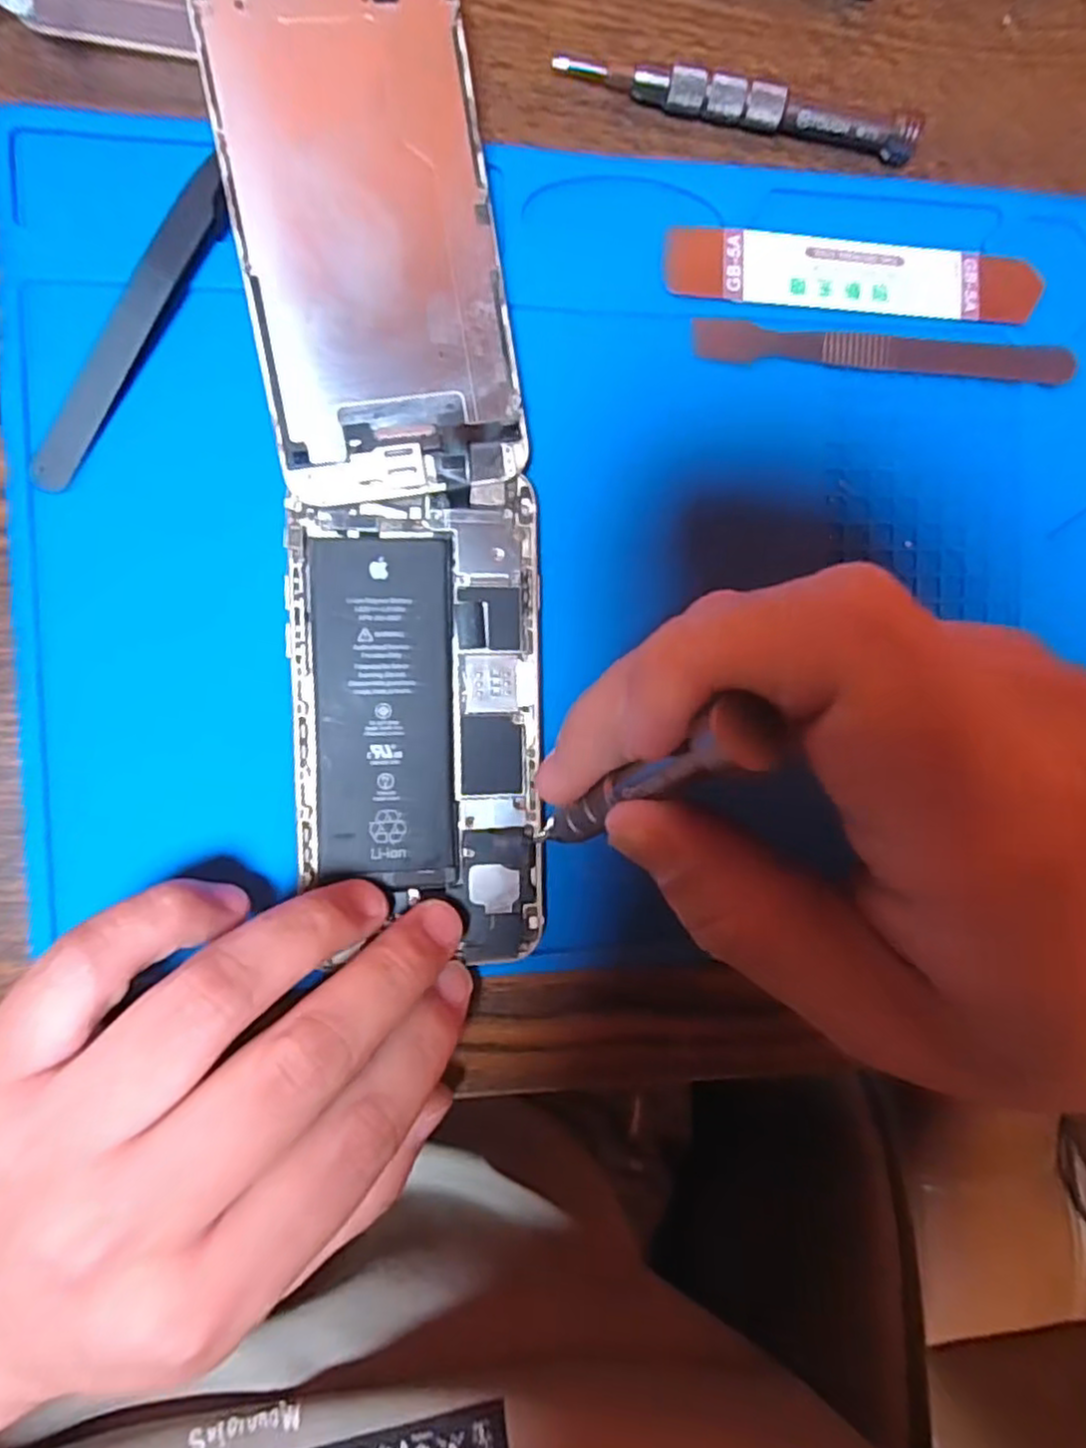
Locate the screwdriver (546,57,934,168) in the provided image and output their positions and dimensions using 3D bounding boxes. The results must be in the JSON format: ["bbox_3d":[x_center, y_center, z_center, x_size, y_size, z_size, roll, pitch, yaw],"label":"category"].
[{"bbox_3d":[0.056,-0.175,0.201,0.104,0.011,0.012,8,91,-8],"label":"screwdriver"}]

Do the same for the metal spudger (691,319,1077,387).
[{"bbox_3d":[0.103,-0.111,0.212,0.120,0.004,0.011,0,93,-8],"label":"metal spudger"}]

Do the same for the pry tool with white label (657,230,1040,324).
[{"bbox_3d":[0.092,-0.132,0.209,0.115,0.004,0.021,0,93,-8],"label":"pry tool with white label"}]

